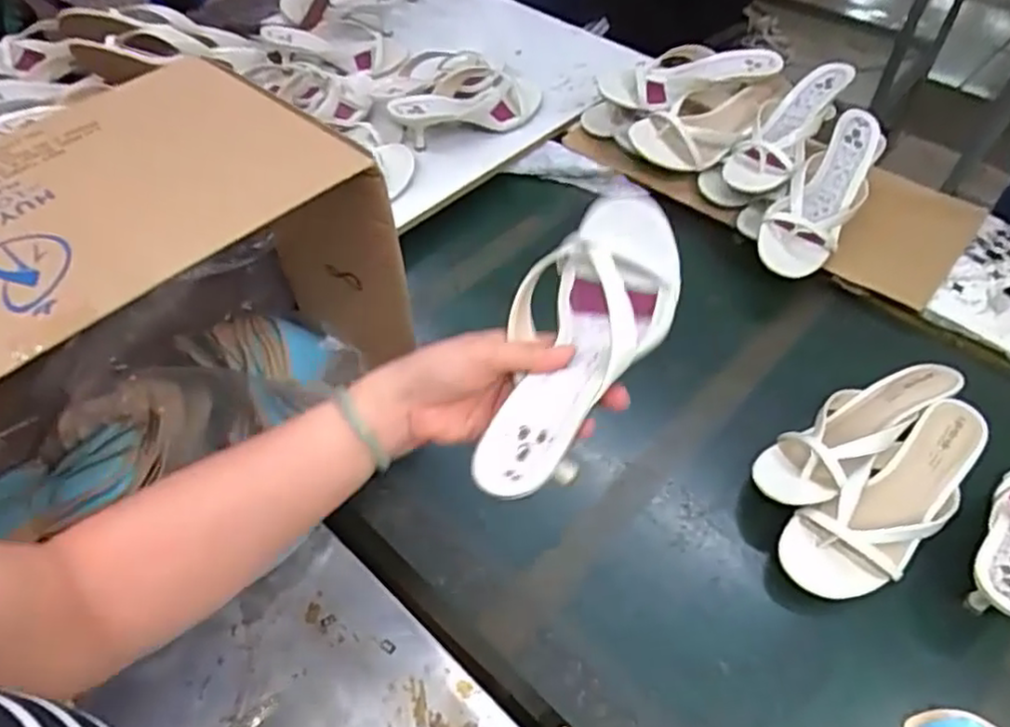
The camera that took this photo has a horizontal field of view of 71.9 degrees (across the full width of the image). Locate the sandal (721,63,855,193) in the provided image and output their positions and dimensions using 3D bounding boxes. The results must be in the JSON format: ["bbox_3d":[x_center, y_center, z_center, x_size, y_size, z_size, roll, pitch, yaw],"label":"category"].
[{"bbox_3d":[0.383,-0.324,0.932,0.097,0.050,0.243,31,71,22],"label":"sandal"}]

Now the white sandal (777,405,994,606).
[{"bbox_3d":[0.357,0.128,0.636,0.233,0.055,0.085,-27,57,-20],"label":"white sandal"}]

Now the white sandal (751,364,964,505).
[{"bbox_3d":[0.338,0.063,0.679,0.238,0.065,0.075,-30,58,-21],"label":"white sandal"}]

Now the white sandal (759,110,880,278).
[{"bbox_3d":[0.394,-0.217,0.867,0.092,0.068,0.270,24,56,18],"label":"white sandal"}]

